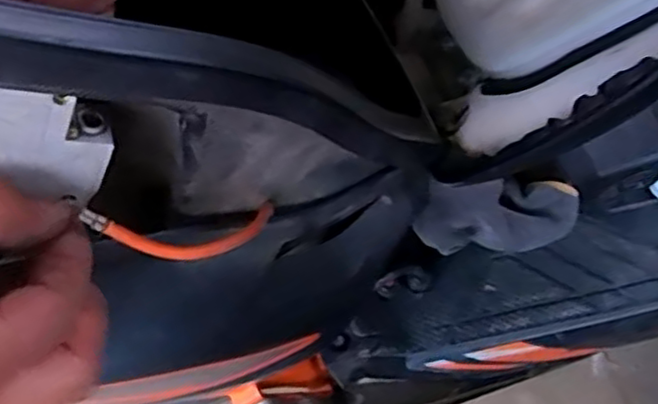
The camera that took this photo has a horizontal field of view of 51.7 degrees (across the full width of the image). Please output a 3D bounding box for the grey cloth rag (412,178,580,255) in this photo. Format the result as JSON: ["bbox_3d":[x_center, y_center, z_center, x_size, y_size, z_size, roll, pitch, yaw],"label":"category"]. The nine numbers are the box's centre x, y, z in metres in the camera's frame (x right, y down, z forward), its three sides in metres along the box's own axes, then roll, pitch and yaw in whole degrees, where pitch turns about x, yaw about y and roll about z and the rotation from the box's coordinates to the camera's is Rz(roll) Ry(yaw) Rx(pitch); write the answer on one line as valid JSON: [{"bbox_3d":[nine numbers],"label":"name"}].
[{"bbox_3d":[0.129,0.011,0.528,0.122,0.031,0.054,-5,78,-14],"label":"grey cloth rag"}]

